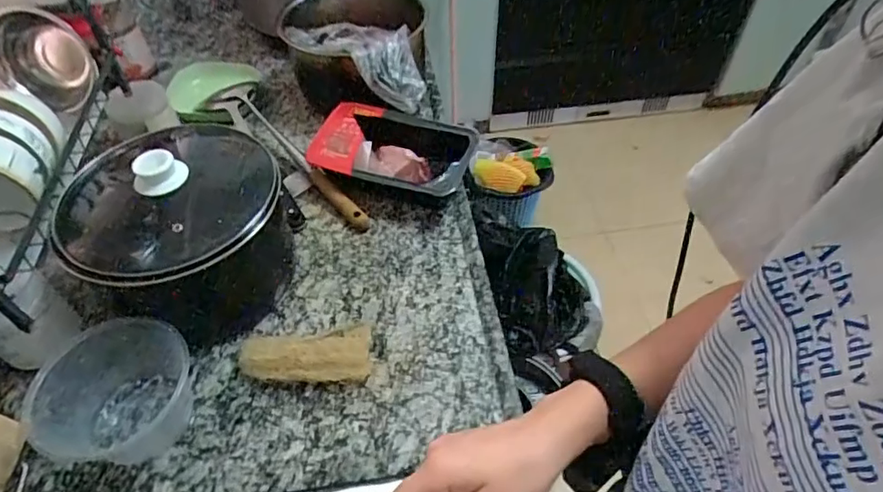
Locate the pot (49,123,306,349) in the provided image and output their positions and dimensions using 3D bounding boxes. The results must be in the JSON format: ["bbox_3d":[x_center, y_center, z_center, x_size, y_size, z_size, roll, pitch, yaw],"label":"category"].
[{"bbox_3d":[-0.300,-0.030,0.611,0.217,0.179,0.217,-1,49,1],"label":"pot"}]

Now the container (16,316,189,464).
[{"bbox_3d":[-0.333,0.145,0.542,0.126,0.071,0.141,-13,50,-9],"label":"container"}]

